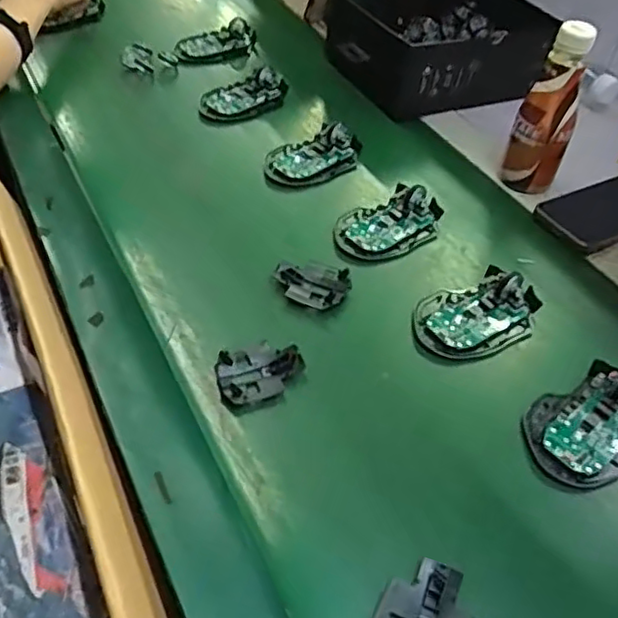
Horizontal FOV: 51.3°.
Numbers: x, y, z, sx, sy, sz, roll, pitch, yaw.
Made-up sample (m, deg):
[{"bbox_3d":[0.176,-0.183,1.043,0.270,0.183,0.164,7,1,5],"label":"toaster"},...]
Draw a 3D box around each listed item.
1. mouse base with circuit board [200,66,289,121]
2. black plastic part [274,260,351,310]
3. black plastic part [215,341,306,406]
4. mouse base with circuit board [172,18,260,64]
[{"bbox_3d":[-0.077,-0.257,0.774,0.110,0.028,0.057,-32,55,-25],"label":"mouse base with circuit board"},{"bbox_3d":[0.002,-0.023,0.559,0.063,0.012,0.048,21,52,19],"label":"black plastic part"},{"bbox_3d":[-0.037,0.049,0.490,0.064,0.017,0.045,-17,50,-14],"label":"black plastic part"},{"bbox_3d":[-0.125,-0.358,0.866,0.109,0.027,0.054,-18,50,-14],"label":"mouse base with circuit board"}]

